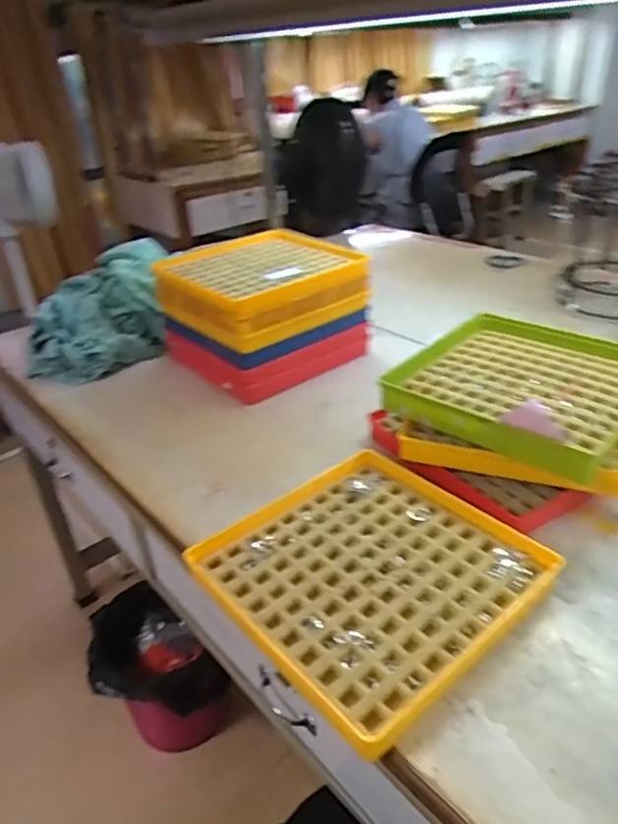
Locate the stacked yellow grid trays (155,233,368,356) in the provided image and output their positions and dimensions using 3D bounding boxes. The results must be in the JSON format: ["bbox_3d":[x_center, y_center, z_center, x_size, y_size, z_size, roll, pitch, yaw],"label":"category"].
[{"bbox_3d":[-0.092,-0.221,1.016,0.299,0.092,0.290,-26,37,-32],"label":"stacked yellow grid trays"}]

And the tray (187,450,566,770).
[{"bbox_3d":[0.062,0.158,0.599,0.274,0.030,0.271,-27,38,-30],"label":"tray"}]

